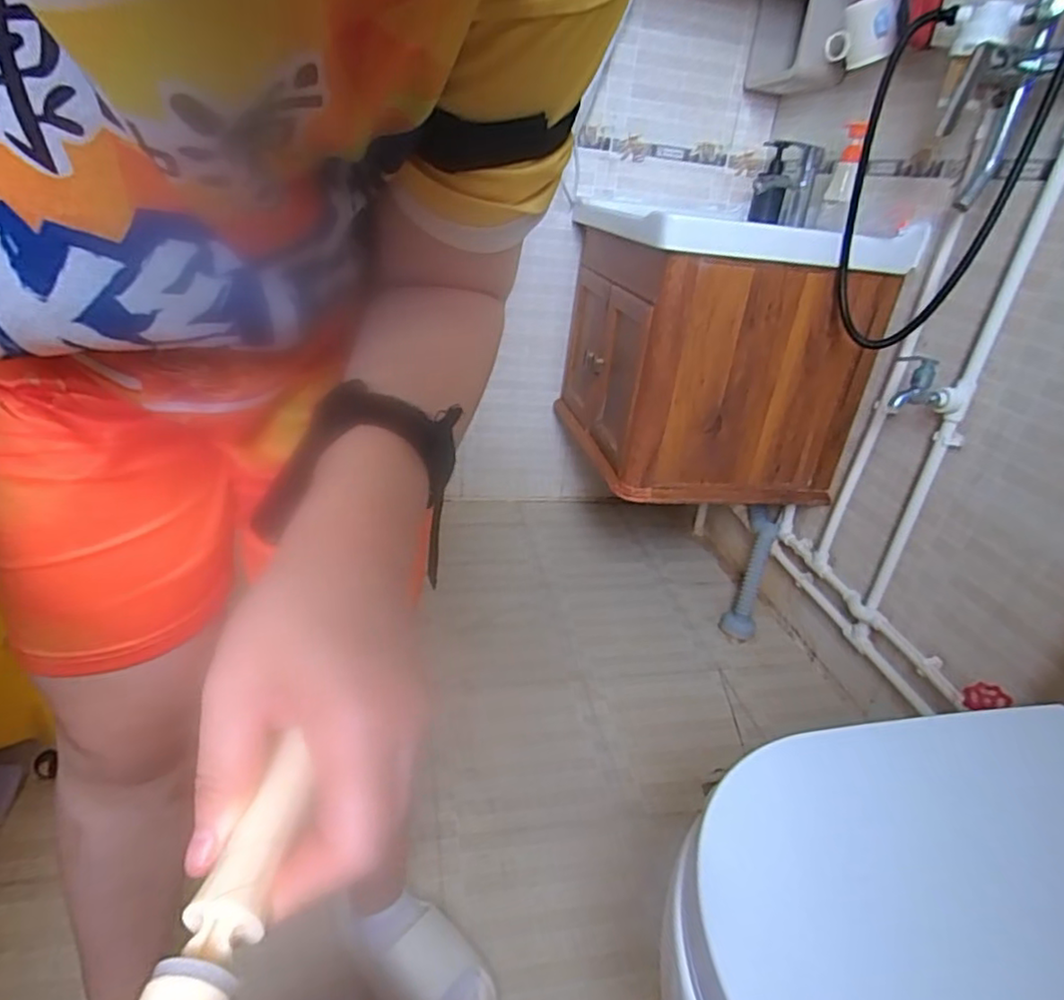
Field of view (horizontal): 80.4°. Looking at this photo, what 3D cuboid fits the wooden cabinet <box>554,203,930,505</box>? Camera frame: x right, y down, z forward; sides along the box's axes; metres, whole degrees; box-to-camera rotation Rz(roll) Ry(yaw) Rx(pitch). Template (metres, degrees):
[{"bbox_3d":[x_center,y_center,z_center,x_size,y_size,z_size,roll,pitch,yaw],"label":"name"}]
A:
[{"bbox_3d":[0.340,-0.284,1.269,0.408,0.456,0.466,-3,29,-18],"label":"wooden cabinet"}]

